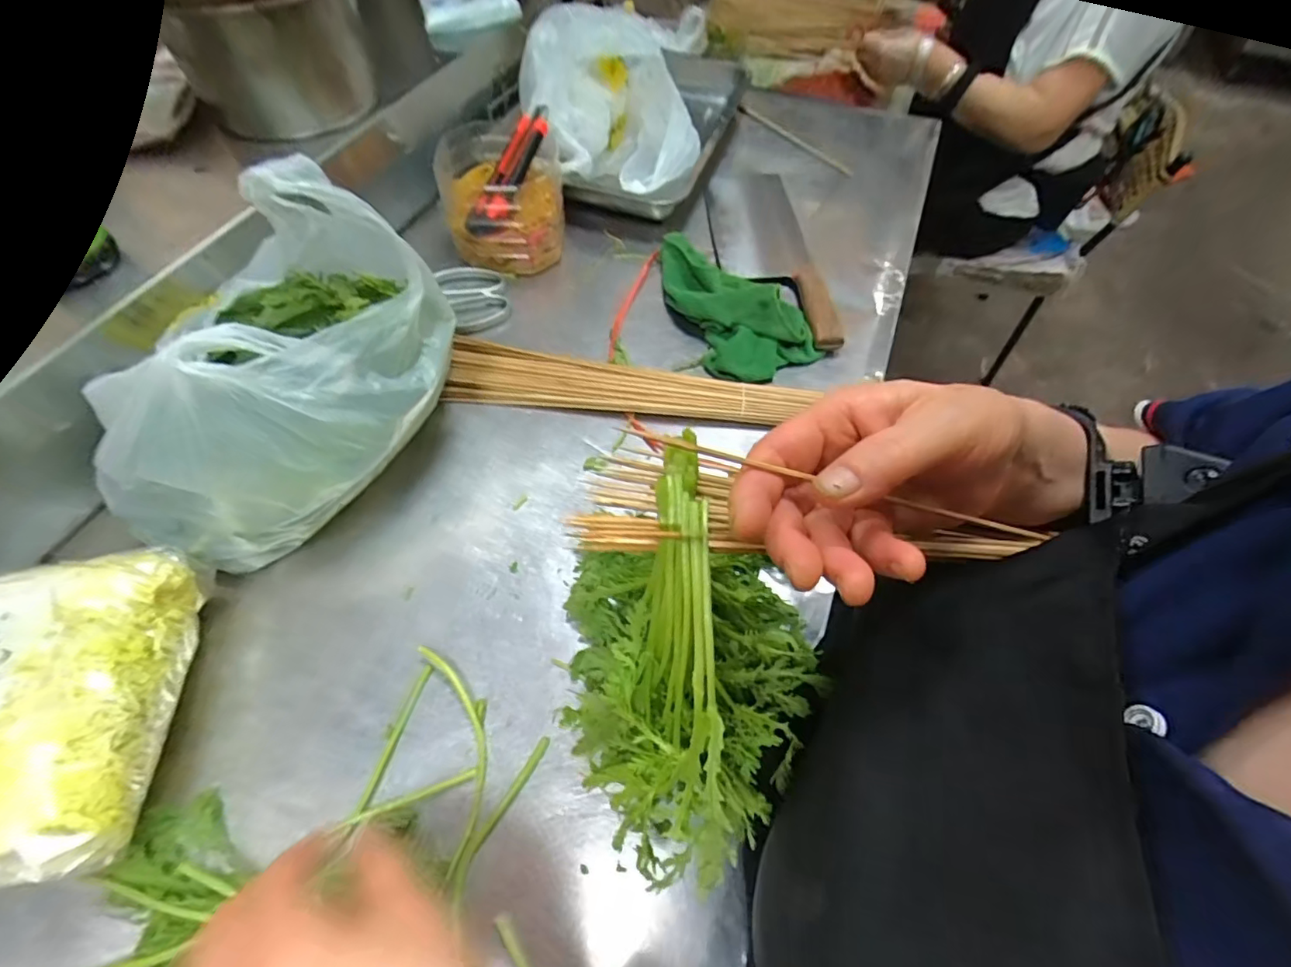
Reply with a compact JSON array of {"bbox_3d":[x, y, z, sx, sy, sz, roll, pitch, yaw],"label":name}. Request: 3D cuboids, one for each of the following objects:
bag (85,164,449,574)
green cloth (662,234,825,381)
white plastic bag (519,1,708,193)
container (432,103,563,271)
[{"bbox_3d":[-0.281,-0.096,0.389,0.182,0.196,0.259,25,61,14],"label":"bag"},{"bbox_3d":[0.088,-0.203,0.589,0.107,0.055,0.222,-18,60,-12],"label":"green cloth"},{"bbox_3d":[-0.048,-0.477,0.690,0.231,0.147,0.206,2,58,0],"label":"white plastic bag"},{"bbox_3d":[-0.164,-0.340,0.634,0.130,0.111,0.153,-2,58,-3],"label":"container"}]

